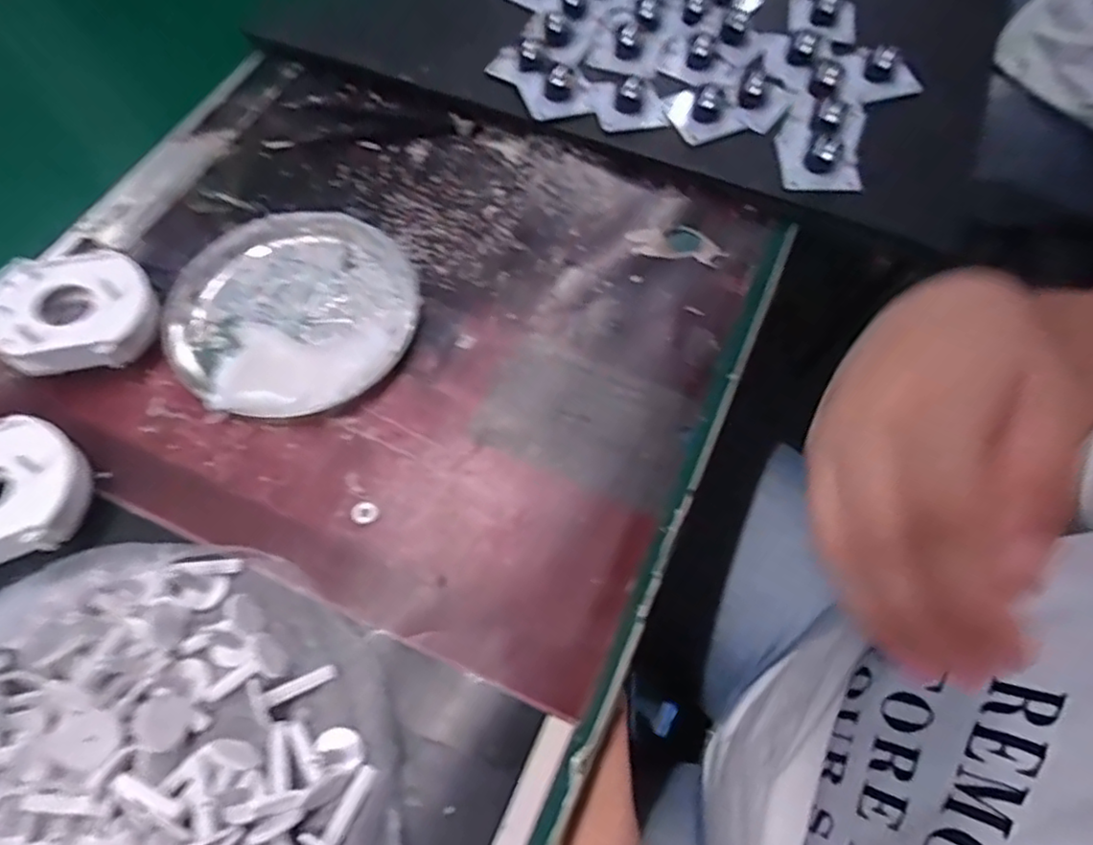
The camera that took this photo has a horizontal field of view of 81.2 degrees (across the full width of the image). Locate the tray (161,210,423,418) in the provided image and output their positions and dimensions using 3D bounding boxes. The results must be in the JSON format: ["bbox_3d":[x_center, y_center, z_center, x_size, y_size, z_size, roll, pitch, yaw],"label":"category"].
[{"bbox_3d":[-0.138,-0.064,0.346,0.131,0.024,0.129,0,64,0],"label":"tray"}]

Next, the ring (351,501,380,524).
[{"bbox_3d":[-0.087,0.043,0.304,0.012,0.004,0.012,1,62,-2],"label":"ring"}]

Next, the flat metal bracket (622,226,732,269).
[{"bbox_3d":[0.078,-0.107,0.378,0.058,0.004,0.023,10,65,4],"label":"flat metal bracket"}]

